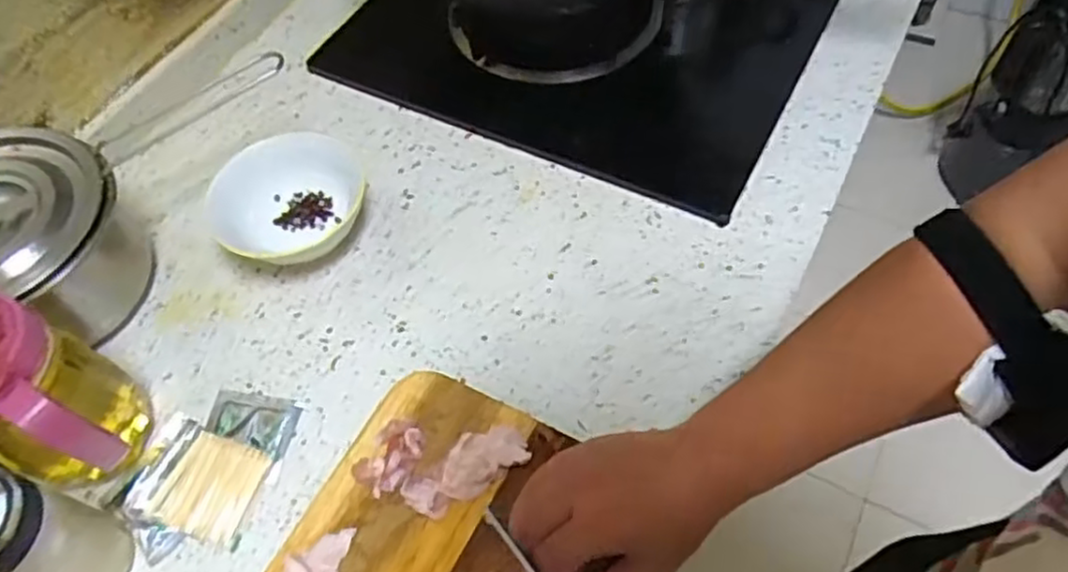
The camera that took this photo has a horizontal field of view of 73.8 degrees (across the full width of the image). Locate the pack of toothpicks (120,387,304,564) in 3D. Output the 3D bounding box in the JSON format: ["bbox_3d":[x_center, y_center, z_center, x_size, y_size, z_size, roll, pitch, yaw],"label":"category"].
[{"bbox_3d":[-0.223,0.124,0.488,0.088,0.019,0.116,10,59,10],"label":"pack of toothpicks"}]

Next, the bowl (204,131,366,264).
[{"bbox_3d":[-0.192,-0.066,0.582,0.103,0.061,0.127,37,67,24],"label":"bowl"}]

